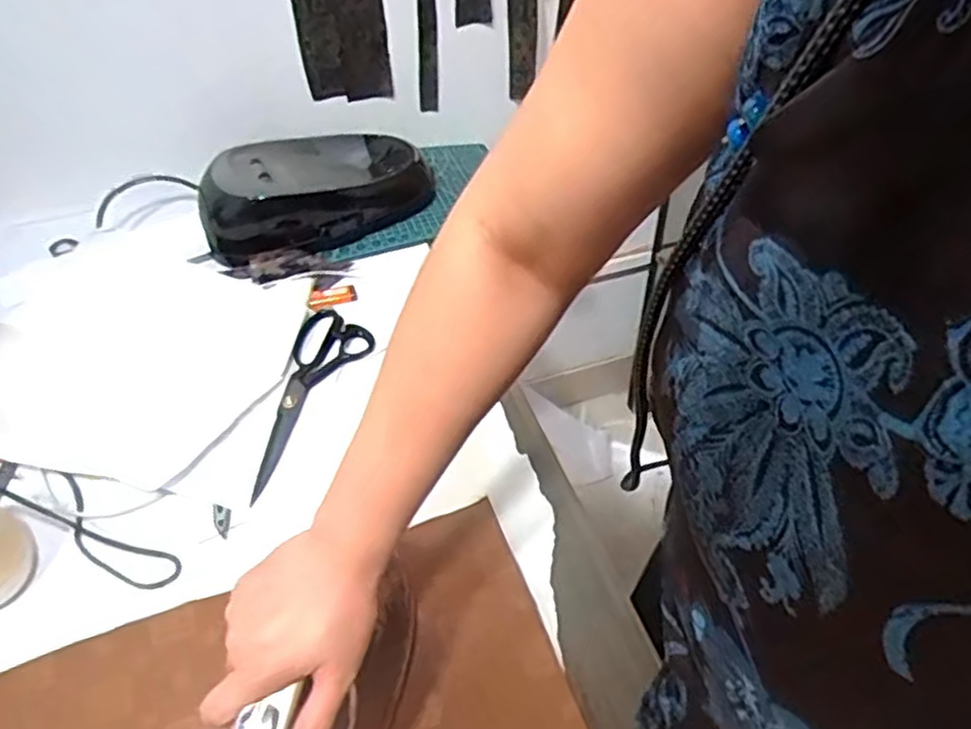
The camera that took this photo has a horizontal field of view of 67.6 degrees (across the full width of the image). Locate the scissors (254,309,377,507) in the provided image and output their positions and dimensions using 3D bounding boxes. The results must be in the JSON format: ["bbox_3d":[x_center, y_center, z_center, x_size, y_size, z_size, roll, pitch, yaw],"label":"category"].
[{"bbox_3d":[-0.175,0.029,0.749,0.078,0.009,0.240,4,47,3],"label":"scissors"}]

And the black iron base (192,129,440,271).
[{"bbox_3d":[-0.211,-0.228,0.921,0.296,0.092,0.153,-37,56,-26],"label":"black iron base"}]

